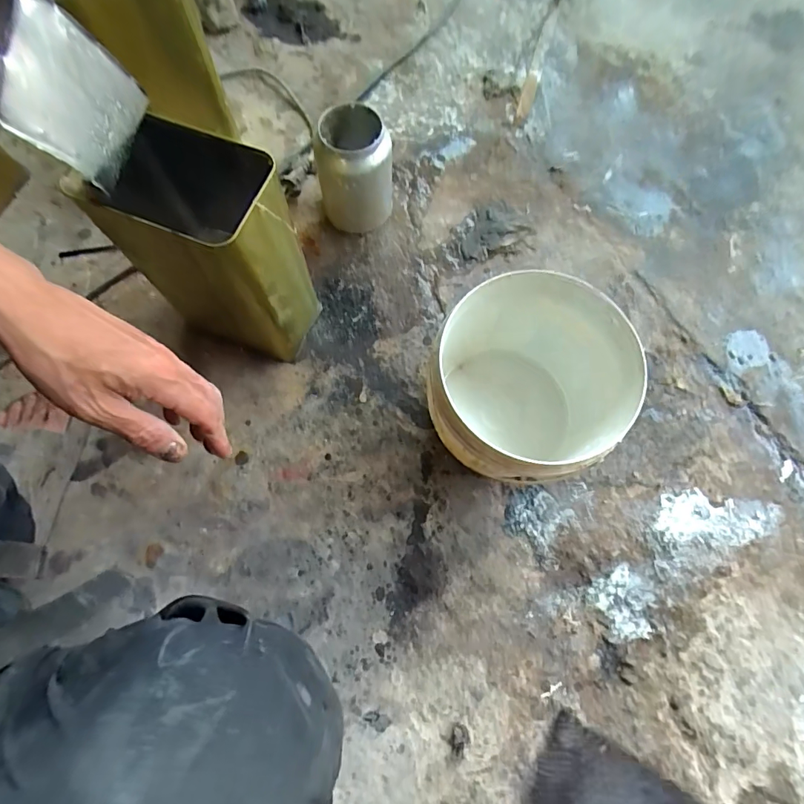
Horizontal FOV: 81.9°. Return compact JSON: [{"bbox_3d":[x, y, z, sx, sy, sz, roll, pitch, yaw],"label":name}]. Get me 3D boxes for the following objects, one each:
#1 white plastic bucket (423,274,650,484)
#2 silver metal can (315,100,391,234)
[{"bbox_3d":[0.128,-0.008,0.541,0.185,0.201,0.200,-1,74,3],"label":"white plastic bucket"},{"bbox_3d":[-0.064,-0.321,0.647,0.102,0.139,0.096,0,73,0],"label":"silver metal can"}]

